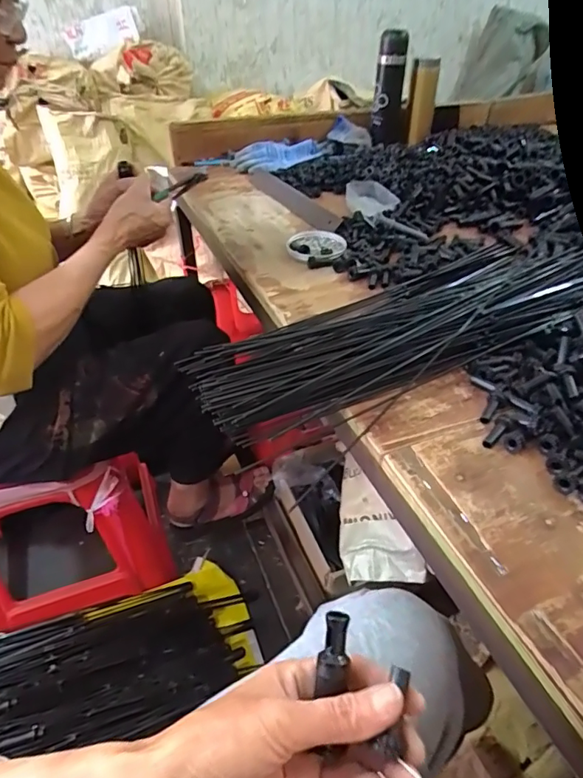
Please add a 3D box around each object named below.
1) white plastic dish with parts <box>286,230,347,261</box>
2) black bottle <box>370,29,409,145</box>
[{"bbox_3d":[0.038,-0.223,0.762,0.086,0.008,0.093,-3,43,2],"label":"white plastic dish with parts"},{"bbox_3d":[0.219,-0.671,1.115,0.069,0.222,0.060,9,42,9],"label":"black bottle"}]

